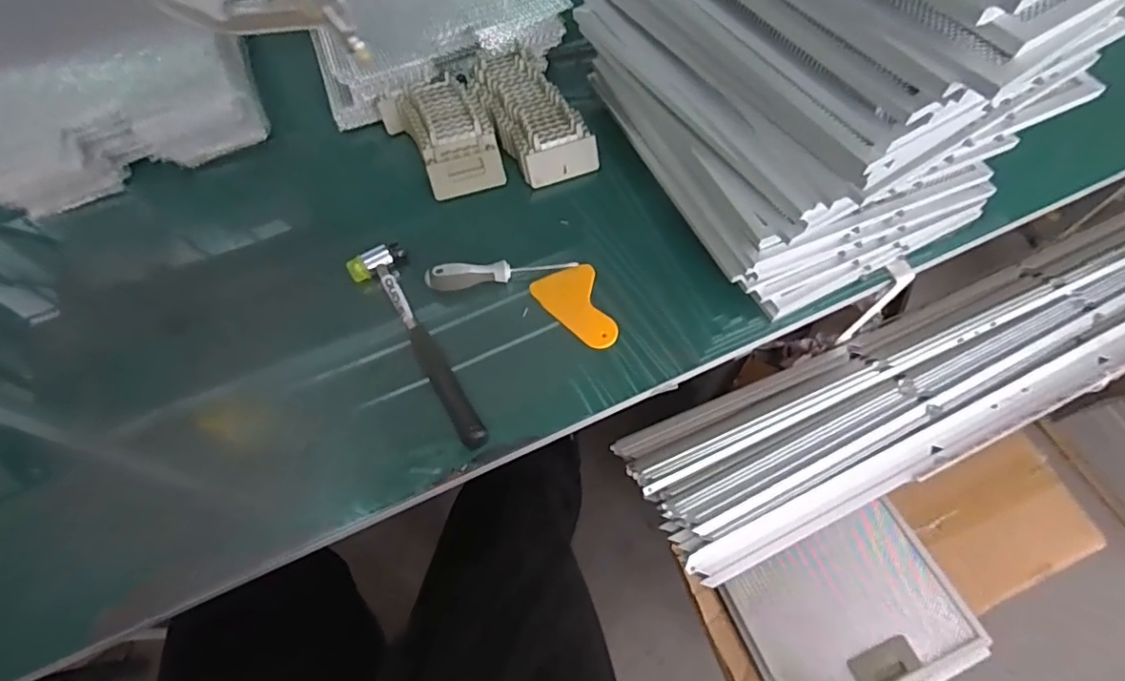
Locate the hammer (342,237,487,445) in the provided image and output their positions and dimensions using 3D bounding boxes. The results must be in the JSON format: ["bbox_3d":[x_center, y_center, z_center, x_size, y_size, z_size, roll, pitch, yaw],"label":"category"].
[{"bbox_3d":[-0.143,0.002,0.556,0.056,0.027,0.244,-28,66,-12],"label":"hammer"}]

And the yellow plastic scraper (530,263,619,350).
[{"bbox_3d":[0.019,-0.035,0.587,0.068,0.009,0.099,-29,75,-11],"label":"yellow plastic scraper"}]

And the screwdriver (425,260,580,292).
[{"bbox_3d":[-0.065,-0.074,0.589,0.157,0.028,0.020,-8,63,-2],"label":"screwdriver"}]

